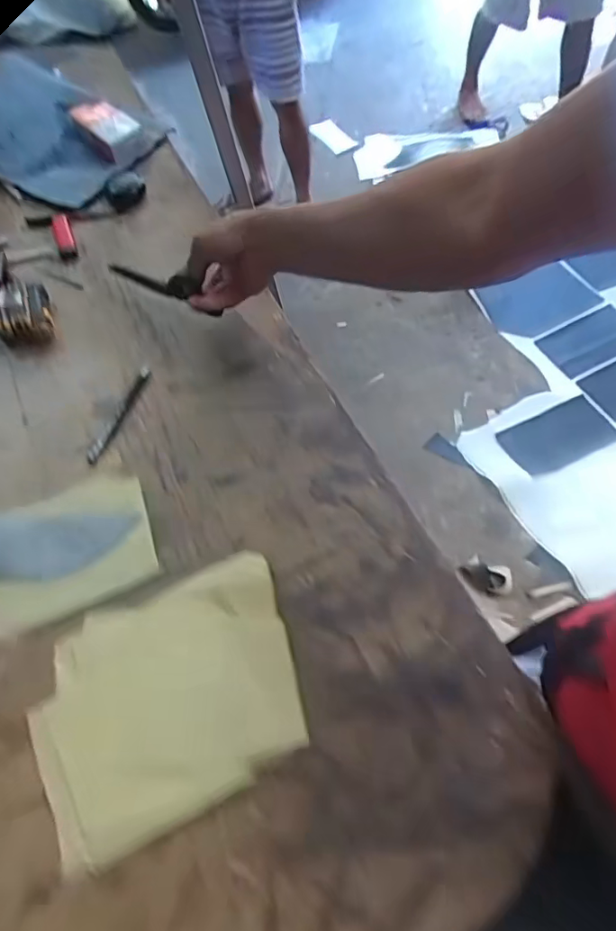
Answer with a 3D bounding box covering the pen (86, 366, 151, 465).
[{"bbox_3d":[-0.212,-0.059,0.596,0.012,0.013,0.127,19,62,12],"label":"pen"}]

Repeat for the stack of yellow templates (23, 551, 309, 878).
[{"bbox_3d":[-0.117,0.193,0.450,0.222,0.010,0.178,-23,62,-12],"label":"stack of yellow templates"}]

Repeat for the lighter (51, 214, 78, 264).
[{"bbox_3d":[-0.345,-0.323,0.752,0.024,0.013,0.088,-17,75,-9],"label":"lighter"}]

